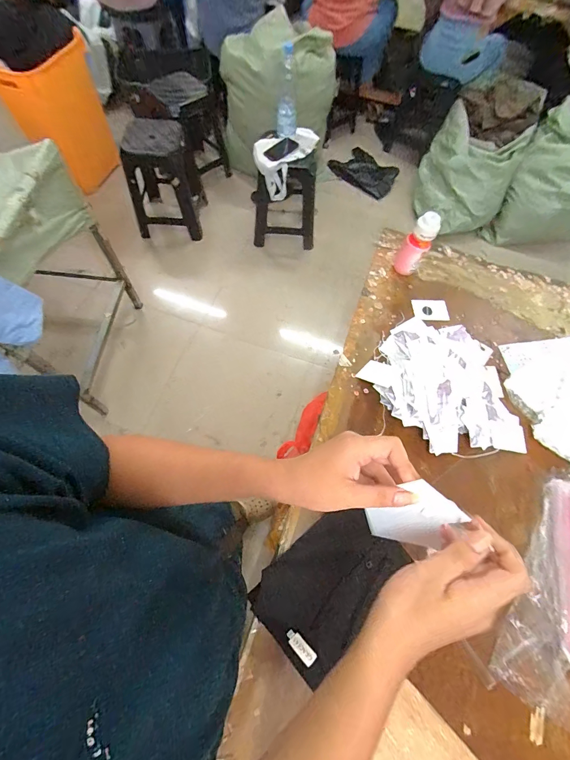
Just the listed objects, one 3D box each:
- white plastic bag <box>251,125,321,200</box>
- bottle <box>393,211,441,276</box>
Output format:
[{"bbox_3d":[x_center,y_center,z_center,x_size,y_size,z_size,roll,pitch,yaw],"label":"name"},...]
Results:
[{"bbox_3d":[0.005,-0.992,1.545,0.287,0.260,0.135,-8,67,-7],"label":"white plastic bag"},{"bbox_3d":[0.328,-0.335,0.826,0.064,0.158,0.052,28,68,10],"label":"bottle"}]

